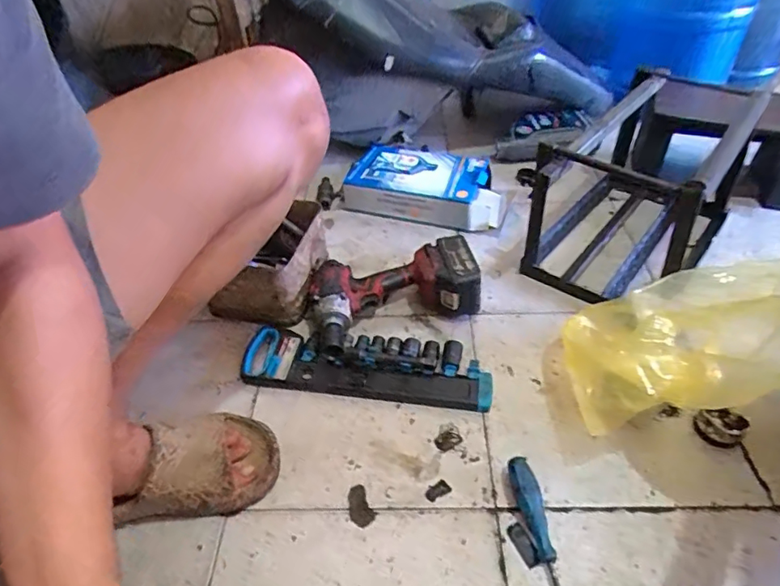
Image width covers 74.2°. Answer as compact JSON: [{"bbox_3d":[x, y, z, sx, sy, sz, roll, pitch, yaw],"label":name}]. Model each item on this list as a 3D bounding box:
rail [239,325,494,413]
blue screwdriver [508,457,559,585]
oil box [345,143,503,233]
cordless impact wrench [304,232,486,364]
[{"bbox_3d":[-0.035,0.093,0.695,0.332,0.037,0.098,6,44,9],"label":"rail"},{"bbox_3d":[0.157,0.265,0.499,0.030,0.027,0.218,-6,43,-4],"label":"blue screwdriver"},{"bbox_3d":[0.069,-0.192,0.953,0.292,0.087,0.148,13,45,16],"label":"oil box"},{"bbox_3d":[0.004,0.001,0.753,0.243,0.088,0.151,-11,44,-10],"label":"cordless impact wrench"}]

